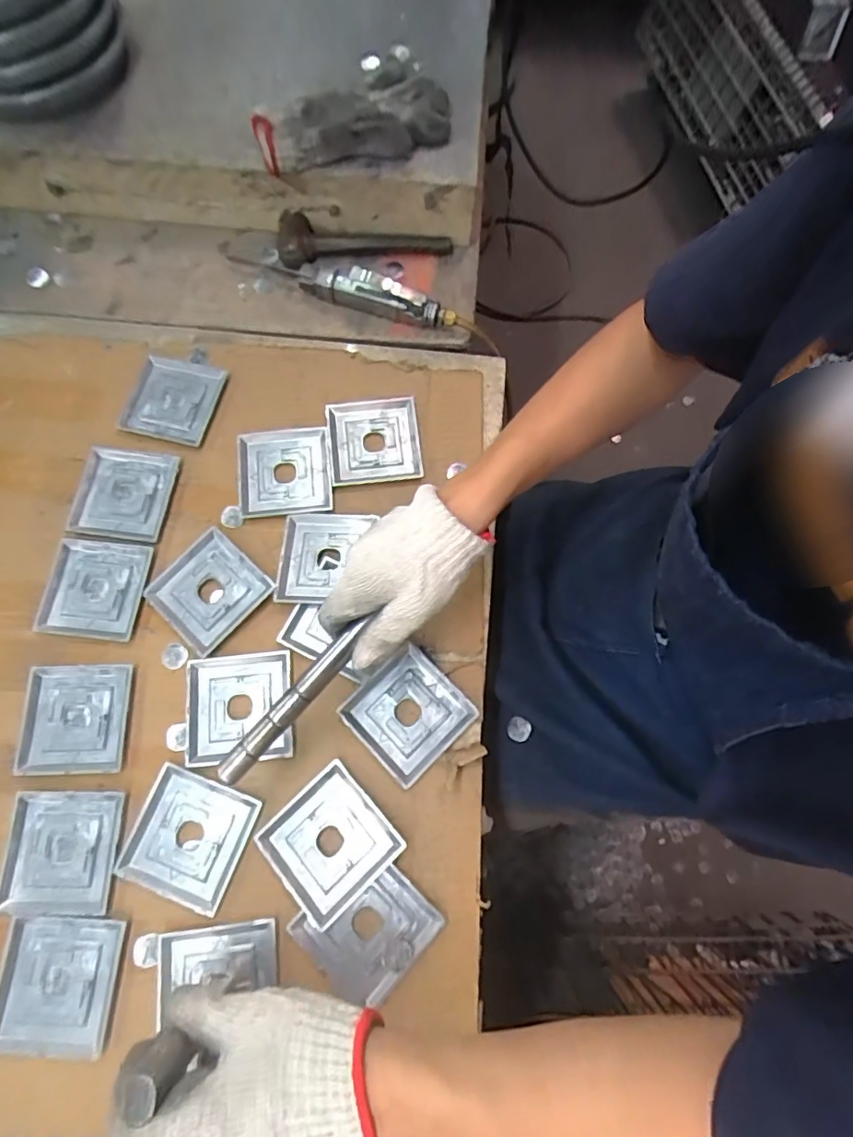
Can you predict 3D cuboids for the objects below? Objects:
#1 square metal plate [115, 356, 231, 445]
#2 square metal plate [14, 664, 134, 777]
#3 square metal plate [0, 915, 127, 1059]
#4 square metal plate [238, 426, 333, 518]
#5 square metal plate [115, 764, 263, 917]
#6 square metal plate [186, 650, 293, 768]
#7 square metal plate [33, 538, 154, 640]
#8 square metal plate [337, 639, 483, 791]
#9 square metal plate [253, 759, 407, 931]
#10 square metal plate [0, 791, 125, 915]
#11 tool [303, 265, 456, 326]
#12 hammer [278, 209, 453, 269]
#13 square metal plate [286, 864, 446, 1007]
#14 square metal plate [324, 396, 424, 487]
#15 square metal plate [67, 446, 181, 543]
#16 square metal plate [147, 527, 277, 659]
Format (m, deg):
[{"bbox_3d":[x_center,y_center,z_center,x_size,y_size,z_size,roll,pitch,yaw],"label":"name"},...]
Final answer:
[{"bbox_3d":[-0.264,-0.176,0.552,0.091,0.010,0.089,15,75,4],"label":"square metal plate"},{"bbox_3d":[-0.308,0.131,0.467,0.093,0.005,0.090,-2,74,-1],"label":"square metal plate"},{"bbox_3d":[-0.288,0.322,0.412,0.090,0.004,0.091,3,74,1],"label":"square metal plate"},{"bbox_3d":[-0.140,-0.094,0.526,0.089,0.018,0.085,-6,74,-2],"label":"square metal plate"},{"bbox_3d":[-0.195,0.221,0.436,0.089,0.005,0.091,20,75,5],"label":"square metal plate"},{"bbox_3d":[-0.163,0.121,0.464,0.090,0.008,0.089,-6,74,-2],"label":"square metal plate"},{"bbox_3d":[-0.311,0.018,0.500,0.092,0.007,0.090,8,74,2],"label":"square metal plate"},{"bbox_3d":[-0.016,0.126,0.466,0.089,0.006,0.089,-43,79,-11],"label":"square metal plate"},{"bbox_3d":[-0.080,0.223,0.434,0.091,0.011,0.089,-42,79,-11],"label":"square metal plate"},{"bbox_3d":[-0.300,0.231,0.435,0.092,0.004,0.089,1,74,0],"label":"square metal plate"},{"bbox_3d":[-0.055,-0.294,0.571,0.173,0.037,0.031,23,75,6],"label":"tool"},{"bbox_3d":[-0.072,-0.376,0.602,0.194,0.034,0.059,-6,74,-2],"label":"hammer"},{"bbox_3d":[-0.046,0.284,0.419,0.087,0.006,0.092,44,78,11],"label":"square metal plate"},{"bbox_3d":[-0.052,-0.128,0.531,0.089,0.010,0.086,-7,75,-2],"label":"square metal plate"},{"bbox_3d":[-0.297,-0.075,0.523,0.094,0.008,0.093,11,75,3],"label":"square metal plate"},{"bbox_3d":[-0.201,0.019,0.491,0.087,0.010,0.090,42,78,10],"label":"square metal plate"}]

